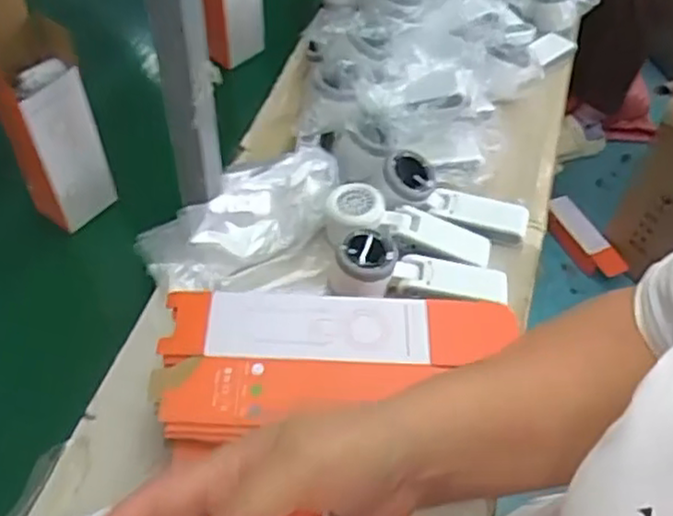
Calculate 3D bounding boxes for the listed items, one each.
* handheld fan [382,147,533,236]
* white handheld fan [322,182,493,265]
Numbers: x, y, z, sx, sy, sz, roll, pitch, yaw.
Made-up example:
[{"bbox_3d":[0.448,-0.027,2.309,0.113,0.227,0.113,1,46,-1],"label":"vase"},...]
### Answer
[{"bbox_3d":[0.125,-0.068,0.737,0.156,0.029,0.069,21,52,-6],"label":"handheld fan"},{"bbox_3d":[0.072,-0.034,0.702,0.161,0.031,0.054,11,52,5],"label":"white handheld fan"}]

